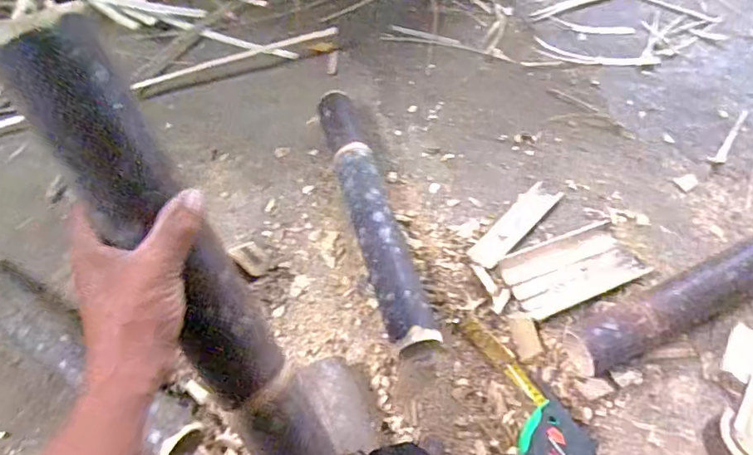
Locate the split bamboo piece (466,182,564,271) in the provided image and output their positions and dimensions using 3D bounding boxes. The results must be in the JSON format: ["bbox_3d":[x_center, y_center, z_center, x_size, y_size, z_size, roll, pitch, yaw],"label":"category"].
[{"bbox_3d":[0.219,-0.005,0.826,0.050,0.009,0.188,37,66,26],"label":"split bamboo piece"}]

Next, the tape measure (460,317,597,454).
[{"bbox_3d":[0.186,0.203,0.664,0.082,0.046,0.230,-20,56,-9],"label":"tape measure"}]

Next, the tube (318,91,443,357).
[{"bbox_3d":[-0.012,-0.033,0.839,0.075,0.070,0.491,-16,56,-6],"label":"tube"}]

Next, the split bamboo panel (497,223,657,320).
[{"bbox_3d":[0.286,0.059,0.774,0.193,0.010,0.107,-21,56,-9],"label":"split bamboo panel"}]

